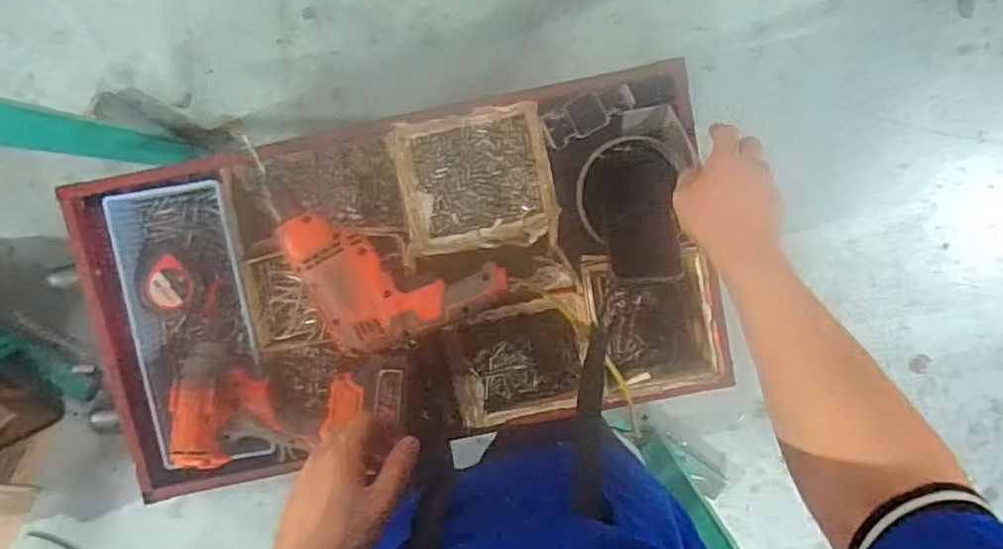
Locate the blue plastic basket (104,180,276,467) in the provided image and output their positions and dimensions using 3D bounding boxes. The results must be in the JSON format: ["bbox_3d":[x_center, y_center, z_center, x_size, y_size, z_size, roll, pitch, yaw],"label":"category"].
[{"bbox_3d":[-0.336,0.056,0.694,0.129,0.059,0.310,-10,96,1],"label":"blue plastic basket"}]

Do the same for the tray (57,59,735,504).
[{"bbox_3d":[-0.109,0.013,0.665,0.644,0.111,0.342,-13,98,1],"label":"tray"}]

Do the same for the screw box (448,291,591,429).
[{"bbox_3d":[0.019,0.090,0.687,0.149,0.060,0.130,-11,96,1],"label":"screw box"}]

